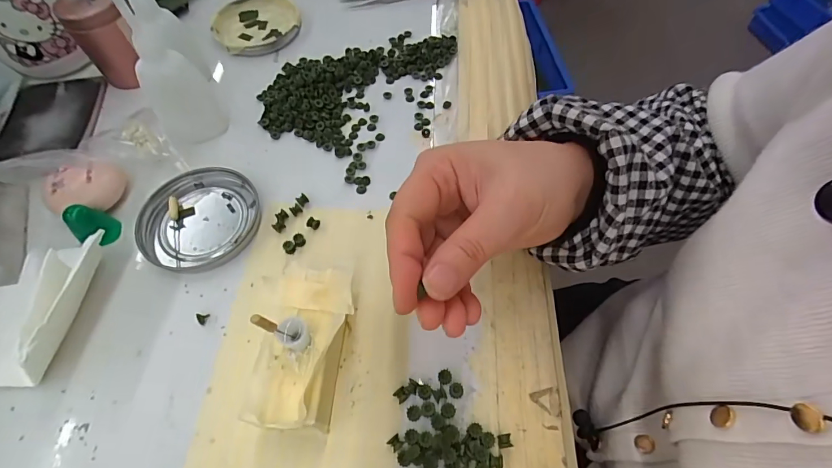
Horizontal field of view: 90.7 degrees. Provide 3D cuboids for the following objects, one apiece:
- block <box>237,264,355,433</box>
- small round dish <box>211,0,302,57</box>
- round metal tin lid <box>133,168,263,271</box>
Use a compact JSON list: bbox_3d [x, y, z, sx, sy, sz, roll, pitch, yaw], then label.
[{"bbox_3d":[-0.058,0.059,0.217,0.042,0.048,0.080,7,61,4],"label":"block"},{"bbox_3d":[-0.151,-0.199,0.386,0.075,0.011,0.080,0,60,0],"label":"small round dish"},{"bbox_3d":[-0.147,-0.012,0.281,0.075,0.008,0.076,0,60,0],"label":"round metal tin lid"}]

